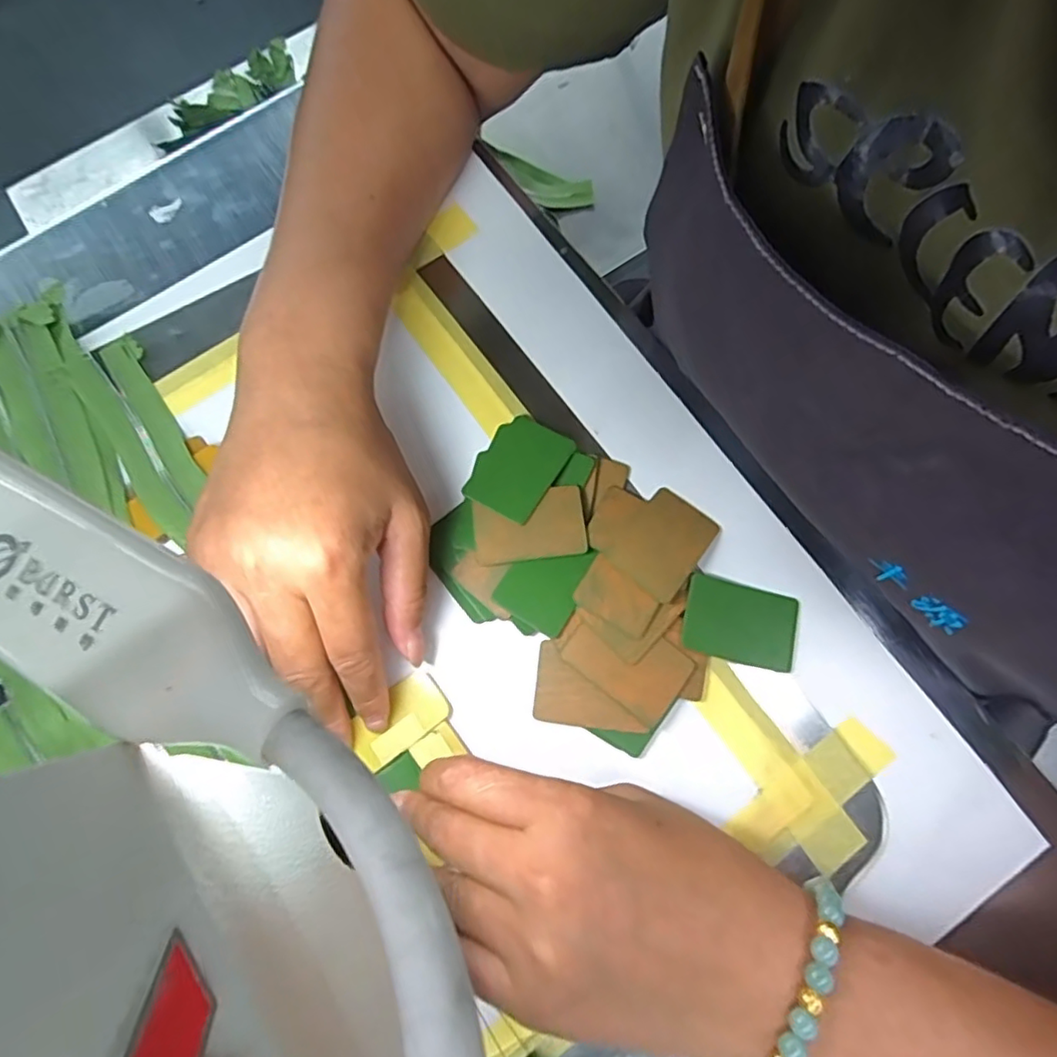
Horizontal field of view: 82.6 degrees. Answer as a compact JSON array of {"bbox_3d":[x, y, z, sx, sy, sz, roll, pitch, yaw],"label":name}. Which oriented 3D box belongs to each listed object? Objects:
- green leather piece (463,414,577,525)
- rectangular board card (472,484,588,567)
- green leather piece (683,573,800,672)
[{"bbox_3d":[-0.006,-0.030,0.293,0.040,0.004,0.052,29,71,16],"label":"green leather piece"},{"bbox_3d":[0.000,-0.001,0.283,0.051,0.008,0.033,-9,75,0],"label":"rectangular board card"},{"bbox_3d":[0.097,0.043,0.274,0.051,0.004,0.035,13,72,-1],"label":"green leather piece"}]

